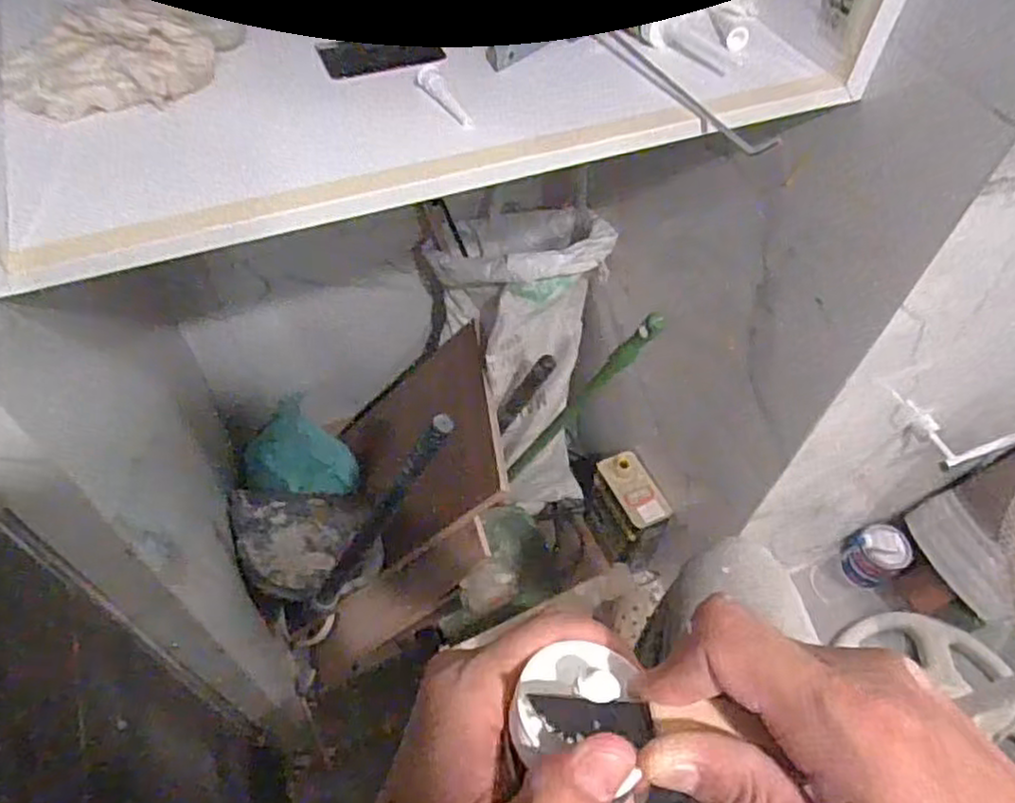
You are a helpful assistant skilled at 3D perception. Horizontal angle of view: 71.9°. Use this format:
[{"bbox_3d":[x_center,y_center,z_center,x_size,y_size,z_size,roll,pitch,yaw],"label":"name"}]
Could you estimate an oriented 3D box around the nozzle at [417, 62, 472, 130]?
[{"bbox_3d":[-0.059,-0.275,0.629,0.023,0.015,0.089,-20,57,-17],"label":"nozzle"}]

